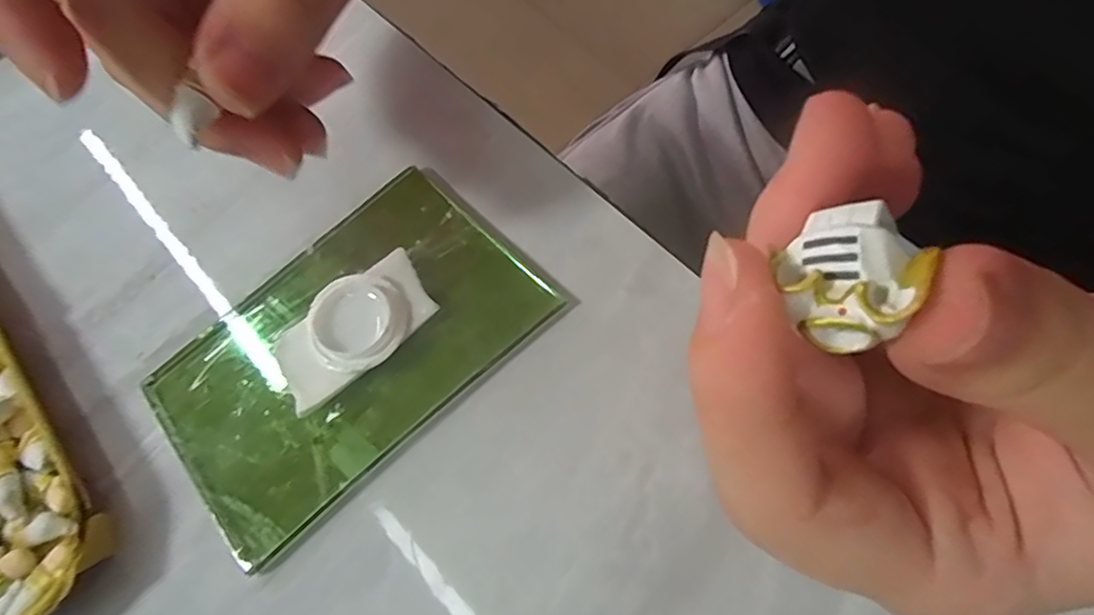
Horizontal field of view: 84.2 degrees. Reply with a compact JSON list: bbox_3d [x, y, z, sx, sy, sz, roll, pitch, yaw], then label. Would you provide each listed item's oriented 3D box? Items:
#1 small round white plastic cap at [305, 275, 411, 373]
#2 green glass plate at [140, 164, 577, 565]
[{"bbox_3d":[-0.052,0.004,0.168,0.027,0.007,0.027,0,67,1],"label":"small round white plastic cap"},{"bbox_3d":[-0.057,0.009,0.171,0.103,0.006,0.068,-40,70,-13],"label":"green glass plate"}]

